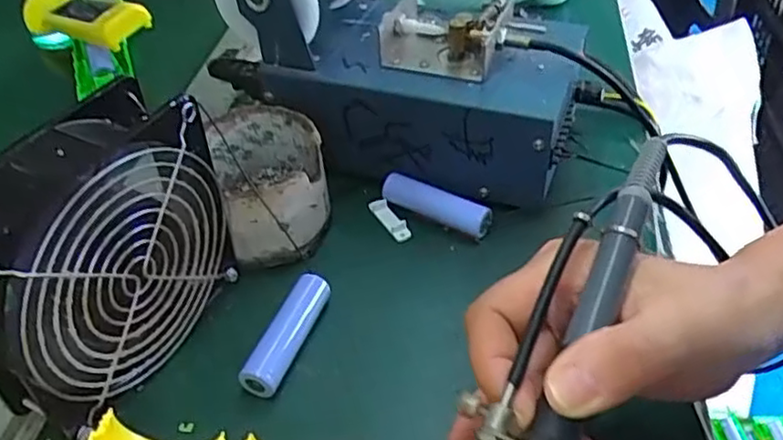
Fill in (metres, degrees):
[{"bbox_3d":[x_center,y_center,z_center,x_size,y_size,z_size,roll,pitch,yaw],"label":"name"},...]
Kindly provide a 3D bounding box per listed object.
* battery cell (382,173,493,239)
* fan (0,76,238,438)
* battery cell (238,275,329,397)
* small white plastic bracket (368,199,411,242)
[{"bbox_3d":[0.026,-0.009,0.398,0.067,0.018,0.016,18,46,21],"label":"battery cell"},{"bbox_3d":[-0.127,0.020,0.300,0.052,0.119,0.122,22,47,24],"label":"fan"},{"bbox_3d":[-0.050,0.056,0.333,0.015,0.018,0.066,14,45,17],"label":"battery cell"},{"bbox_3d":[-0.001,-0.001,0.400,0.010,0.008,0.033,-24,46,-22],"label":"small white plastic bracket"}]

